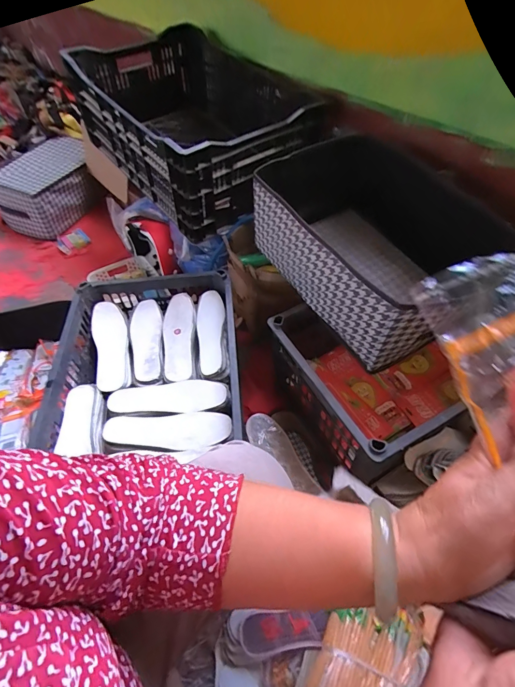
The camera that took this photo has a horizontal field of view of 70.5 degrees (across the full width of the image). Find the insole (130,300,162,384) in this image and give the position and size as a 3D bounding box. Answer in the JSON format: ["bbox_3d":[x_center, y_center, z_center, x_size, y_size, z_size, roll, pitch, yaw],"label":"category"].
[{"bbox_3d":[-0.239,-0.012,0.779,0.064,0.019,0.209,-6,50,-4],"label":"insole"}]

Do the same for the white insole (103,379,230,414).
[{"bbox_3d":[-0.171,0.099,0.689,0.219,0.019,0.068,-3,50,-2],"label":"white insole"}]

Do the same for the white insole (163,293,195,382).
[{"bbox_3d":[-0.170,-0.018,0.784,0.067,0.025,0.218,-5,50,-3],"label":"white insole"}]

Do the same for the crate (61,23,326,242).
[{"bbox_3d":[-0.178,-0.567,0.945,0.392,0.272,0.573,-30,55,-22],"label":"crate"}]

